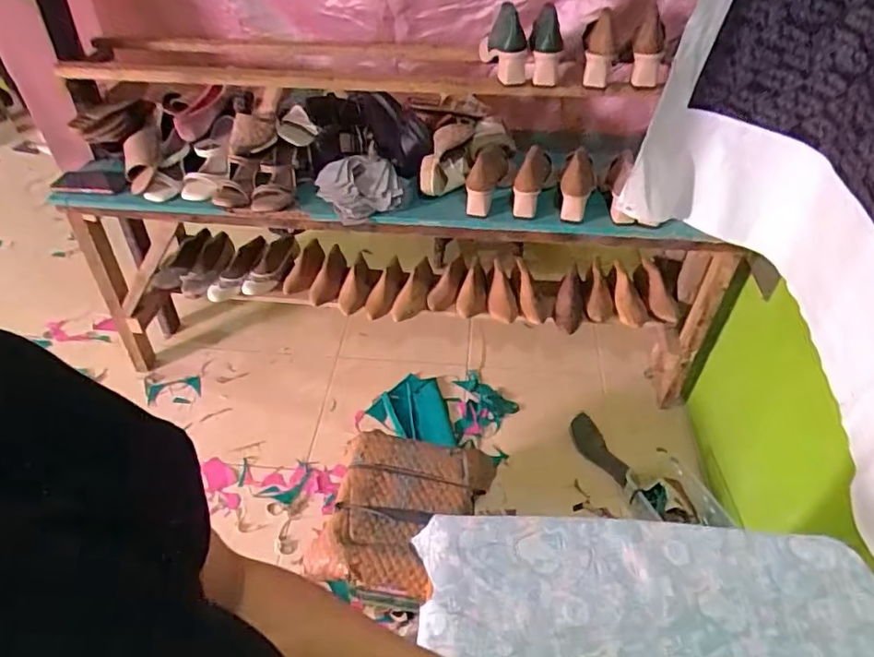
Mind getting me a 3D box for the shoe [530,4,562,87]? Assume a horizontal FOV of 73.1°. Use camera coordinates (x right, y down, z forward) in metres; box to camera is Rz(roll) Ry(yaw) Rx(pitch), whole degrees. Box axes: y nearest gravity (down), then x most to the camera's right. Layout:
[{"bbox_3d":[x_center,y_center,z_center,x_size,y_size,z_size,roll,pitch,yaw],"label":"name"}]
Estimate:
[{"bbox_3d":[0.208,-0.538,1.130,0.057,0.200,0.090,7,82,8],"label":"shoe"}]

